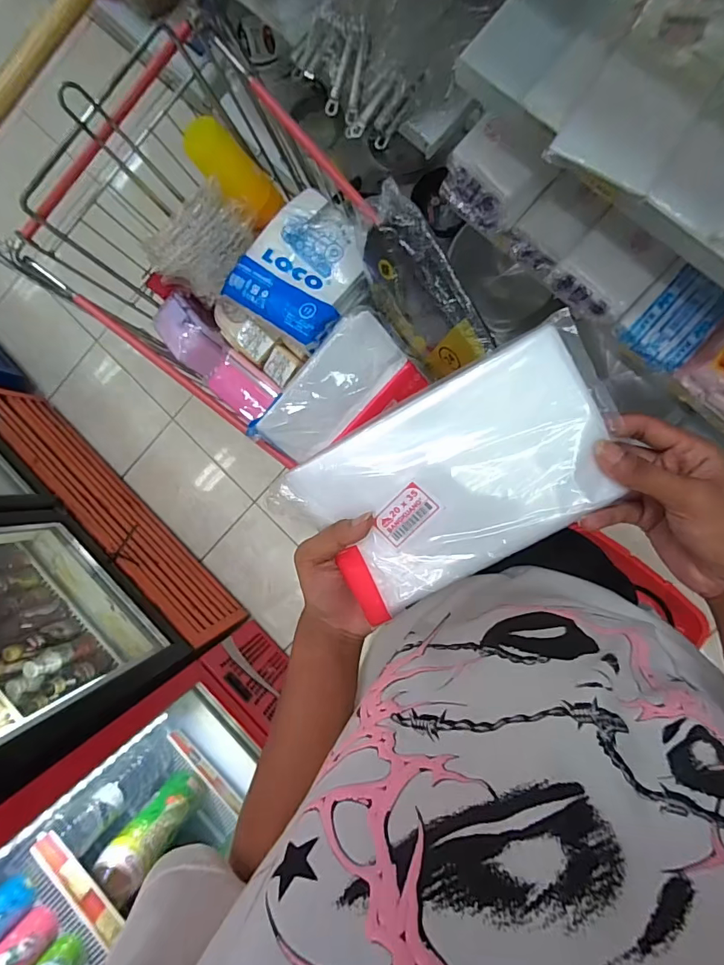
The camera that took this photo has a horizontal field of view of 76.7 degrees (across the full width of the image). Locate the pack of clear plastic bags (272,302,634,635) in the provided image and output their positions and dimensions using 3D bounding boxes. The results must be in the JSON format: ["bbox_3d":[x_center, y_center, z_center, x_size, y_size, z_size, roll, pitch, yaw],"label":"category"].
[{"bbox_3d":[0.070,-0.002,0.325,0.223,0.028,0.127,-30,85,8],"label":"pack of clear plastic bags"}]

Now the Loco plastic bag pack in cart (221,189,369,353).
[{"bbox_3d":[-0.080,-0.312,0.658,0.186,0.046,0.198,39,95,8],"label":"Loco plastic bag pack in cart"}]

